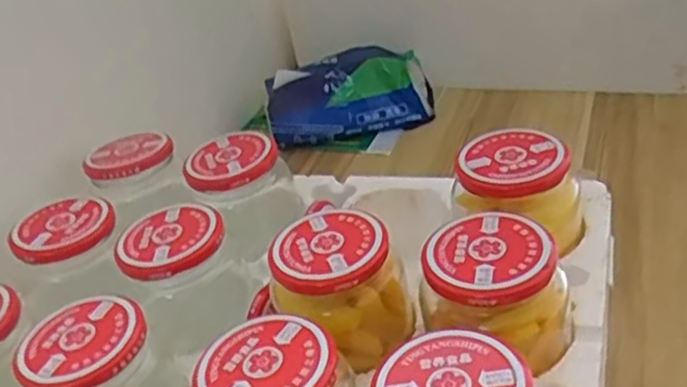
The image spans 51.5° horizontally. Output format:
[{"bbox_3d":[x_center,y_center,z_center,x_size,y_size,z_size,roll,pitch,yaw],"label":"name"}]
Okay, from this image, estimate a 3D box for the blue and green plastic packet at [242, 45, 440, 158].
[{"bbox_3d":[0.001,-0.097,0.775,0.188,0.077,0.101,-8,33,7],"label":"blue and green plastic packet"}]

